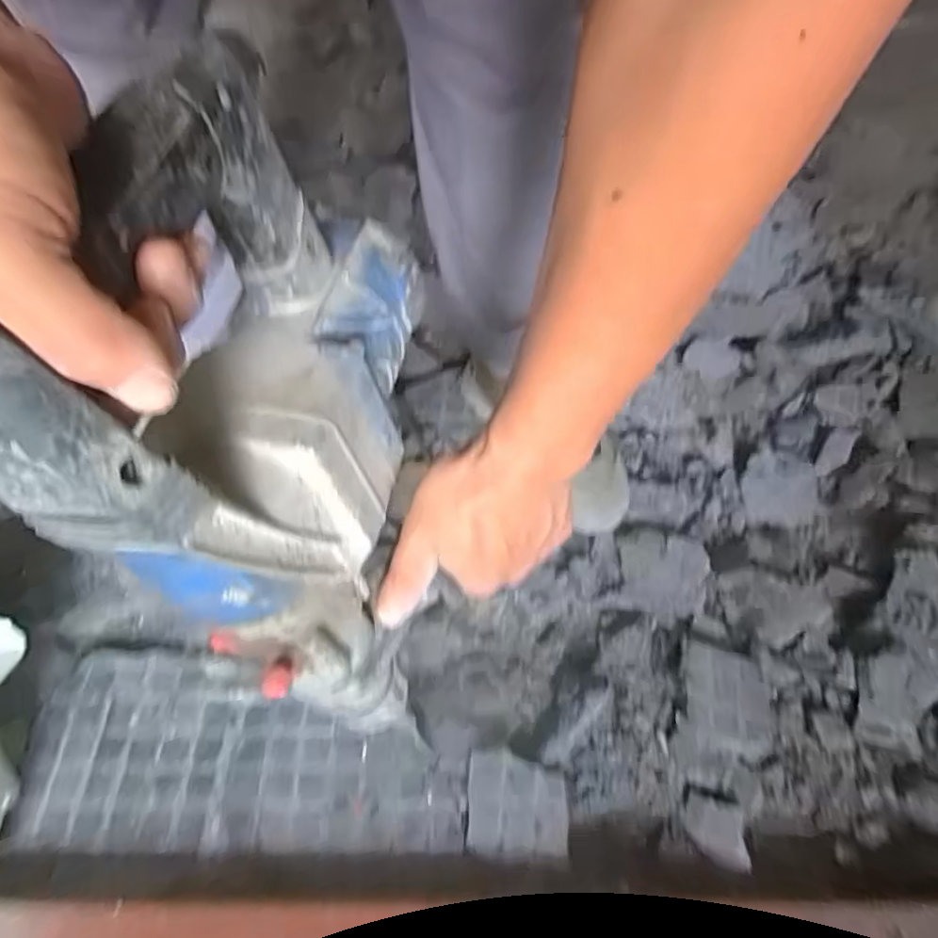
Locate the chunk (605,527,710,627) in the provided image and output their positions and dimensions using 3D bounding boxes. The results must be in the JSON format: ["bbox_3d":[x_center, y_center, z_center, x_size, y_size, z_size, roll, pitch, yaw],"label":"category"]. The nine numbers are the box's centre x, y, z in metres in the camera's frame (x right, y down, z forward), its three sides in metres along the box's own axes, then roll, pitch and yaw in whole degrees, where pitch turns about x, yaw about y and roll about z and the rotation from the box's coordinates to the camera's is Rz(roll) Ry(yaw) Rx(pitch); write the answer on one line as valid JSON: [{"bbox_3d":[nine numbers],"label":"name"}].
[{"bbox_3d":[0.184,0.103,0.591,0.083,0.027,0.082,17,59,10],"label":"chunk"}]

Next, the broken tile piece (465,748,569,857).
[{"bbox_3d":[0.039,0.273,0.495,0.079,0.006,0.073,3,58,1],"label":"broken tile piece"}]

